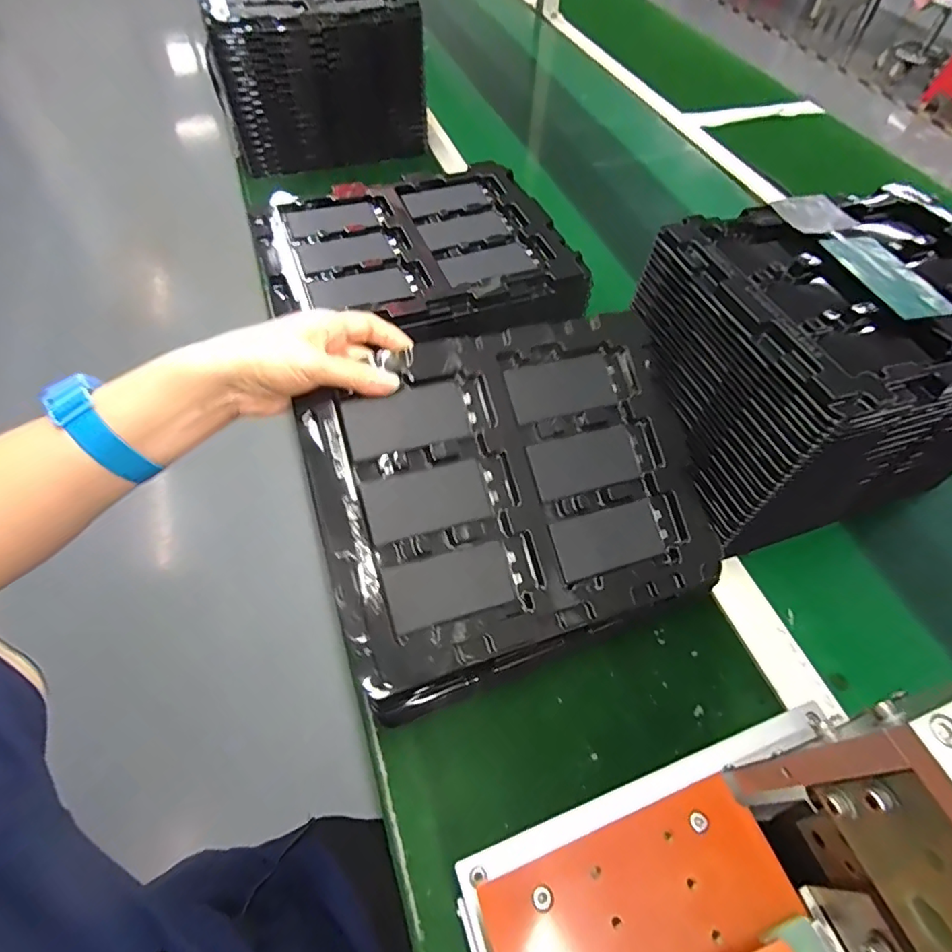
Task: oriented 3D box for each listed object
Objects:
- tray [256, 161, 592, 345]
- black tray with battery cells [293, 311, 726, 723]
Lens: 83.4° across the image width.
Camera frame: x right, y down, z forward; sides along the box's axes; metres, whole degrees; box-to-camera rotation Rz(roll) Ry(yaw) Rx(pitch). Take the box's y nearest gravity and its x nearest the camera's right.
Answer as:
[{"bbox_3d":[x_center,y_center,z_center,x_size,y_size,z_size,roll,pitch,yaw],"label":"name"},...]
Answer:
[{"bbox_3d":[-0.052,-0.211,0.506,0.263,0.035,0.226,-15,58,-13],"label":"tray"},{"bbox_3d":[0.032,0.014,0.384,0.267,0.023,0.236,-14,82,-15],"label":"black tray with battery cells"}]

